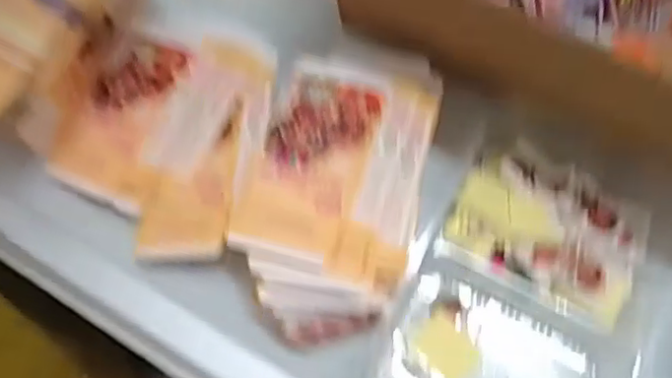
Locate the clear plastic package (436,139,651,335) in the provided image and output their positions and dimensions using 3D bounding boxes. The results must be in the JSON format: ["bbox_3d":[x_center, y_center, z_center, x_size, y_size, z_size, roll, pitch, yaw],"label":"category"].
[{"bbox_3d":[0.134,0.026,0.399,0.122,0.018,0.087,24,73,8],"label":"clear plastic package"}]

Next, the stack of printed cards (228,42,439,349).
[{"bbox_3d":[0.001,-0.006,0.386,0.100,0.041,0.186,14,72,5],"label":"stack of printed cards"}]

